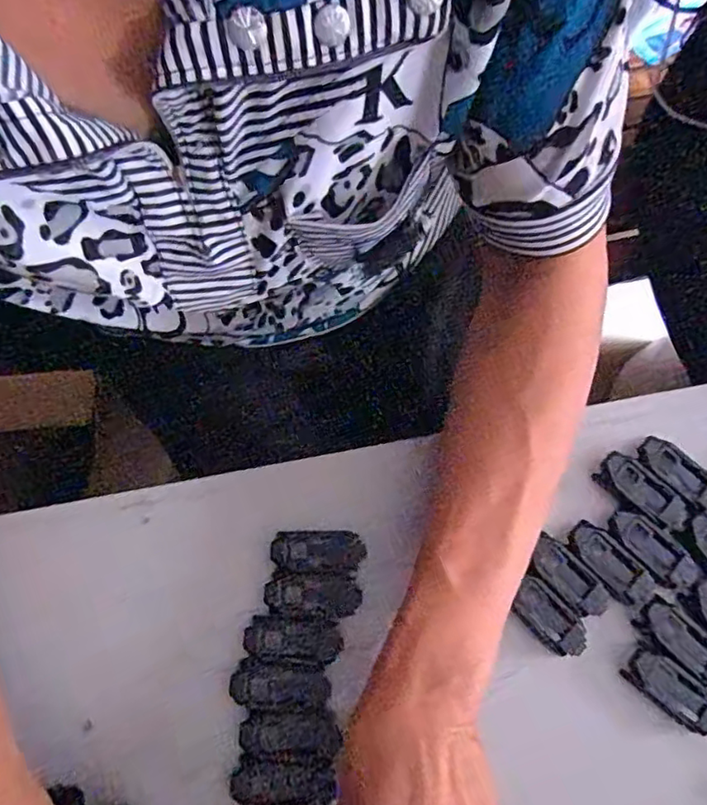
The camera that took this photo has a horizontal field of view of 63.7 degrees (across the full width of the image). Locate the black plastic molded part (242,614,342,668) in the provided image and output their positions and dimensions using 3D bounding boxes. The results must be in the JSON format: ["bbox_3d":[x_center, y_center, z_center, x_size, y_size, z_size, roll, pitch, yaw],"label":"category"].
[{"bbox_3d":[-0.032,0.127,0.308,0.050,0.025,0.021,7,74,1],"label":"black plastic molded part"}]

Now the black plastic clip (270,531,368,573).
[{"bbox_3d":[-0.019,0.082,0.314,0.050,0.012,0.021,0,74,-1],"label":"black plastic clip"}]

